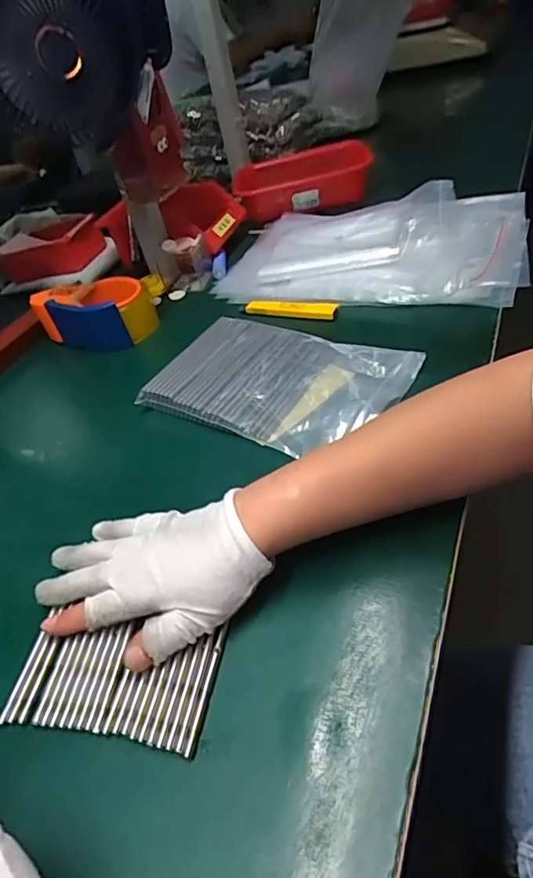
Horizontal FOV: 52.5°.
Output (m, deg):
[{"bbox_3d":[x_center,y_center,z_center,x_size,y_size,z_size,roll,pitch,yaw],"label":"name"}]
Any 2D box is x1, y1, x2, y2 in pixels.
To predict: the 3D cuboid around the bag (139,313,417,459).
[{"bbox_3d":[0.009,-0.056,0.523,0.235,0.033,0.142,15,49,30],"label":"bag"}]

